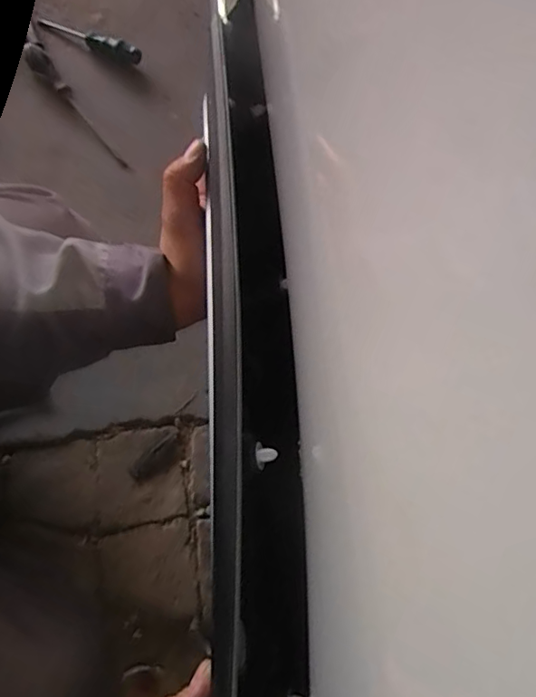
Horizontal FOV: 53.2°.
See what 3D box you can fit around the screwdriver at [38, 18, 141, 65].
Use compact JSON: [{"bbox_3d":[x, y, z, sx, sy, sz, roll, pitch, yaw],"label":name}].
[{"bbox_3d":[-0.306,-0.528,0.924,0.192,0.030,0.021,22,71,2],"label":"screwdriver"}]

